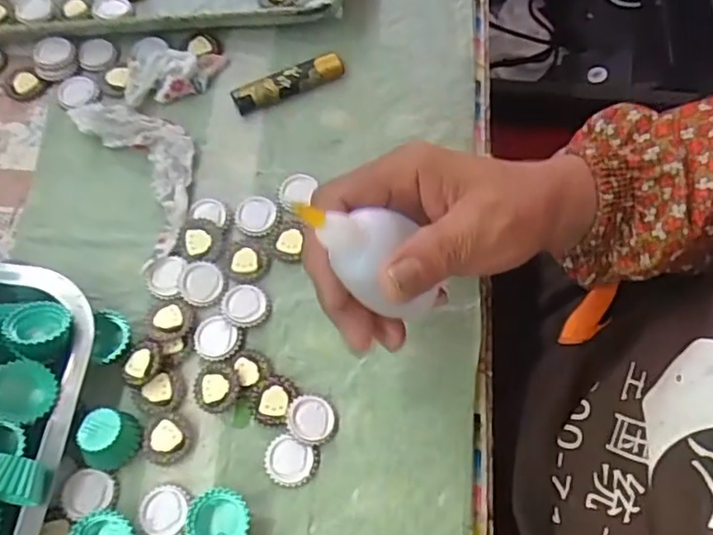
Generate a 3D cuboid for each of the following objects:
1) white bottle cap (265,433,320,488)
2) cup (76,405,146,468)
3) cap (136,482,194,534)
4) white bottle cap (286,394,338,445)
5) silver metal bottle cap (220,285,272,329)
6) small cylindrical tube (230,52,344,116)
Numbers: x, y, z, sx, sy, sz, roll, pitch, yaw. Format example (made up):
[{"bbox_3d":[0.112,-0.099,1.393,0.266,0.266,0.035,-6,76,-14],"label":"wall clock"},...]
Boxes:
[{"bbox_3d":[-0.036,0.106,0.338,0.029,0.007,0.024,19,69,6],"label":"white bottle cap"},{"bbox_3d":[-0.133,0.090,0.334,0.027,0.018,0.032,-40,74,-15],"label":"cup"},{"bbox_3d":[-0.102,0.130,0.327,0.027,0.005,0.029,0,69,-1],"label":"cap"},{"bbox_3d":[-0.024,0.085,0.345,0.028,0.008,0.026,0,69,-1],"label":"white bottle cap"},{"bbox_3d":[-0.066,0.022,0.370,0.027,0.006,0.028,0,69,-1],"label":"silver metal bottle cap"},{"bbox_3d":[-0.047,-0.128,0.427,0.078,0.012,0.020,-24,71,-10],"label":"small cylindrical tube"}]

